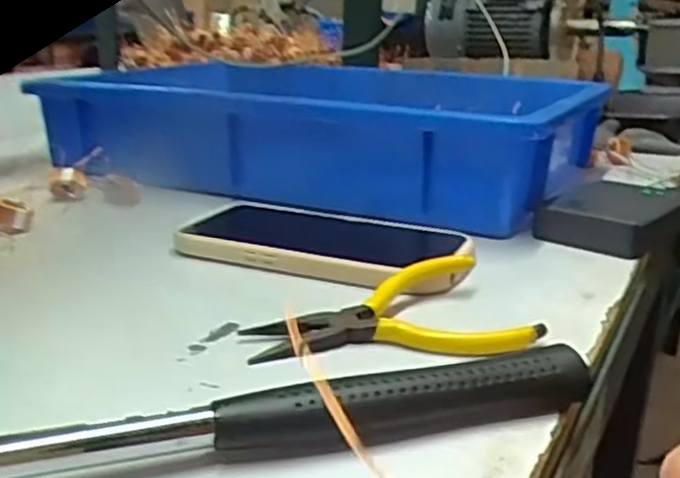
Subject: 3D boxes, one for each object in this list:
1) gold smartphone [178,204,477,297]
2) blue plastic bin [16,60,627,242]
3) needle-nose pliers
[{"bbox_3d":[-0.010,0.001,0.415,0.164,0.014,0.084,8,19,19],"label":"gold smartphone"},{"bbox_3d":[0.031,-0.095,0.600,0.321,0.074,0.312,10,19,23],"label":"blue plastic bin"},{"bbox_3d":[0.020,0.030,0.324,0.120,0.019,0.069,-1,18,-10],"label":"needle-nose pliers"}]

